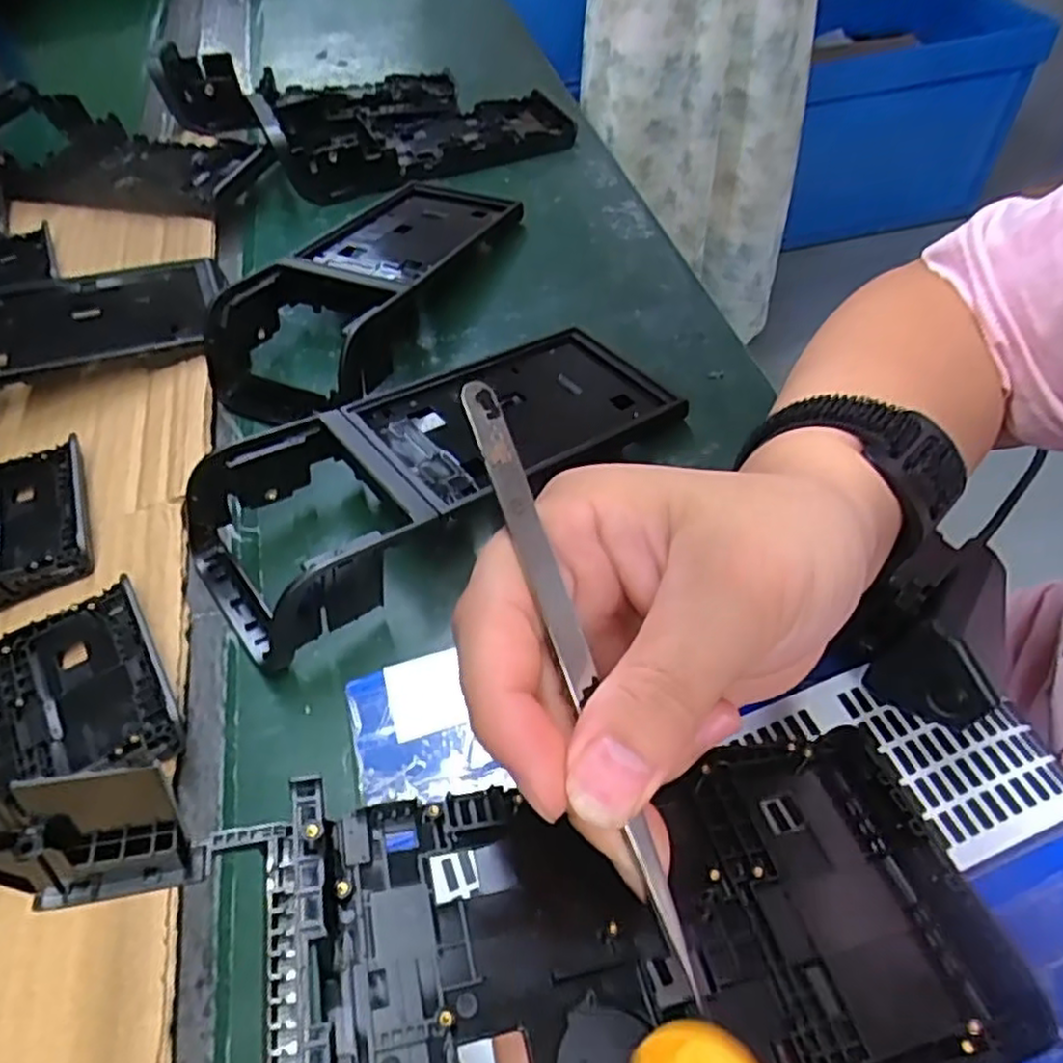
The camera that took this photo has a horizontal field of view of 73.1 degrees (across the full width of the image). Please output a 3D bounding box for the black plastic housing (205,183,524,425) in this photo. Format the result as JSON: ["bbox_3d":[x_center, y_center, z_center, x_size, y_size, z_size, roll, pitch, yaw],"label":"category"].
[{"bbox_3d":[-0.083,-0.145,0.390,0.084,0.043,0.220,15,56,15],"label":"black plastic housing"}]

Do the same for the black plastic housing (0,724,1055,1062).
[{"bbox_3d":[-0.009,0.080,0.136,0.214,0.047,0.079,6,50,-22],"label":"black plastic housing"}]

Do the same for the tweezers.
[{"bbox_3d":[0.009,0.027,0.149,0.007,0.009,0.126,-19,83,-9],"label":"tweezers"}]

